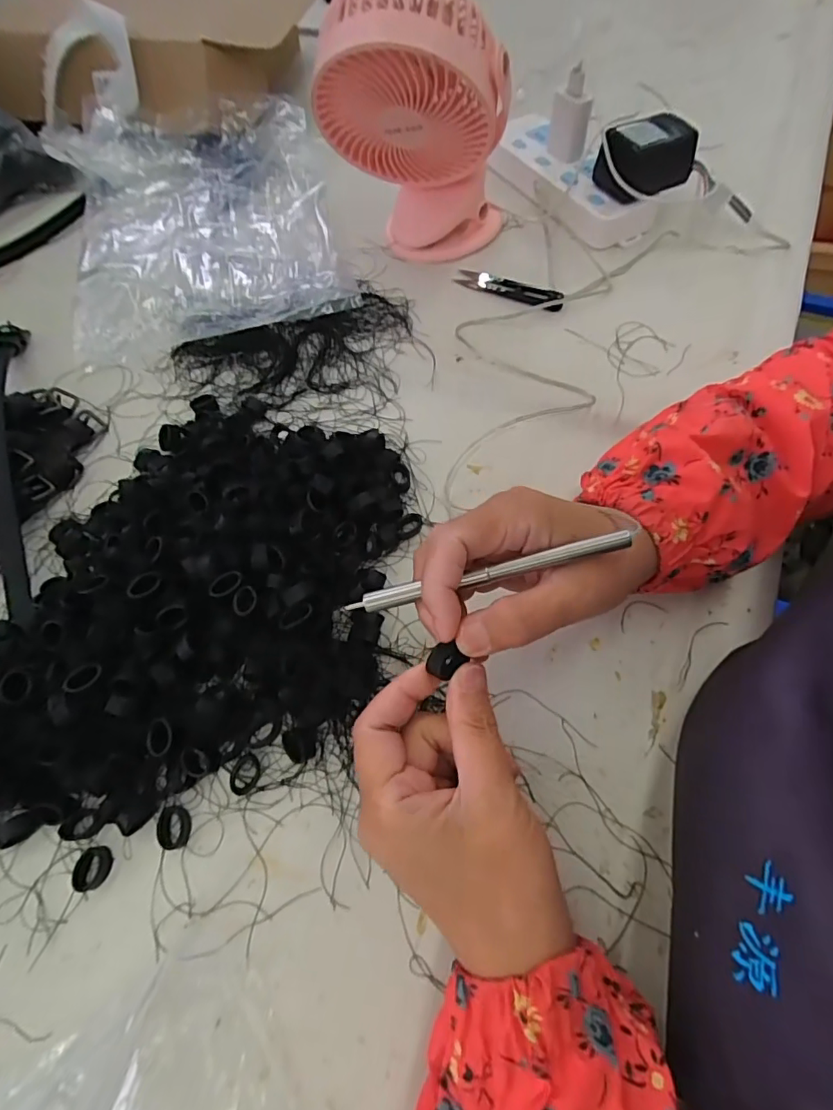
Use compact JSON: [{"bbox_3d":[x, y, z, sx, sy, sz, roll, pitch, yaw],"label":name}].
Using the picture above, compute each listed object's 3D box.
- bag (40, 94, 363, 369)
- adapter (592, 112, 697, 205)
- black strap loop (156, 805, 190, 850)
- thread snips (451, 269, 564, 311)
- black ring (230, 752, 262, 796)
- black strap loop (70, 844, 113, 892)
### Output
[{"bbox_3d":[-0.215,-0.336,0.491,0.247,0.036,0.358,-16,63,-6],"label":"bag"},{"bbox_3d":[0.202,-0.350,0.452,0.080,0.048,0.052,-30,66,-13],"label":"adapter"},{"bbox_3d":[-0.132,0.148,0.277,0.015,0.008,0.021,-2,63,1],"label":"black strap loop"},{"bbox_3d":[0.080,-0.236,0.445,0.099,0.006,0.028,21,65,12],"label":"thread snips"},{"bbox_3d":[-0.098,0.124,0.288,0.017,0.004,0.022,7,63,6],"label":"black ring"},{"bbox_3d":[-0.173,0.166,0.269,0.018,0.007,0.020,28,67,15],"label":"black strap loop"}]

